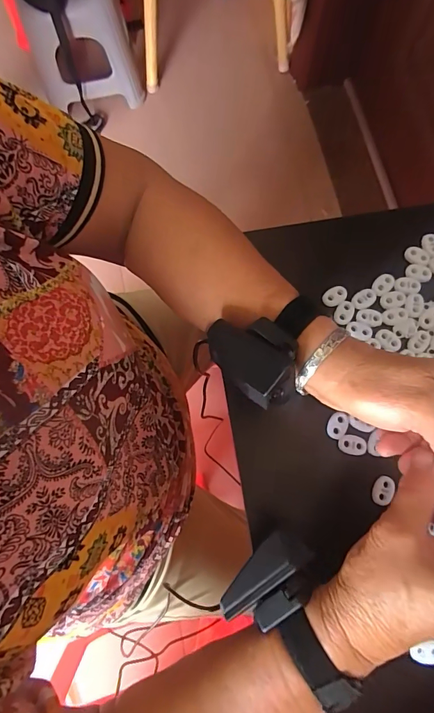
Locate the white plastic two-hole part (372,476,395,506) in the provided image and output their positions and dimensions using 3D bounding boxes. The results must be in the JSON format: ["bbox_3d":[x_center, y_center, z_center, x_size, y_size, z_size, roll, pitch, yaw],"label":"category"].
[{"bbox_3d":[0.131,0.106,0.307,0.014,0.004,0.023,23,78,7],"label":"white plastic two-hole part"}]

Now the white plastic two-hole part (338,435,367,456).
[{"bbox_3d":[0.111,0.073,0.317,0.022,0.004,0.015,8,77,3],"label":"white plastic two-hole part"}]

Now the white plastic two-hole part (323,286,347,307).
[{"bbox_3d":[0.105,-0.053,0.344,0.022,0.004,0.016,-29,77,-6],"label":"white plastic two-hole part"}]

